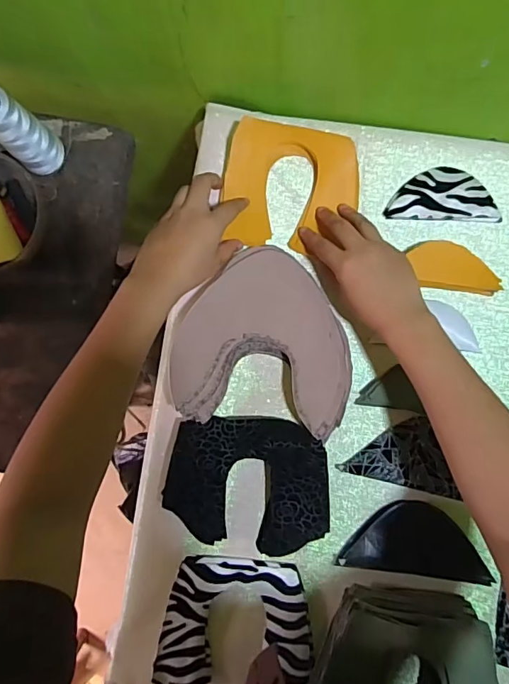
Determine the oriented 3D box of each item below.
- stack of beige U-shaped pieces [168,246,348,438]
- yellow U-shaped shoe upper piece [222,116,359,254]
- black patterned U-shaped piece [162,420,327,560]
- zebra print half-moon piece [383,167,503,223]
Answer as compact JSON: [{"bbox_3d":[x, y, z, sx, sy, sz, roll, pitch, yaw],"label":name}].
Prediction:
[{"bbox_3d":[0.010,-0.003,0.473,0.169,0.030,0.172,5,87,2],"label":"stack of beige U-shaped pieces"},{"bbox_3d":[0.039,-0.158,0.489,0.133,0.035,0.118,6,87,2],"label":"yellow U-shaped shoe upper piece"},{"bbox_3d":[-0.006,0.143,0.481,0.159,0.025,0.131,2,87,2],"label":"black patterned U-shaped piece"},{"bbox_3d":[0.196,-0.153,0.496,0.111,0.006,0.053,2,94,3],"label":"zebra print half-moon piece"}]

